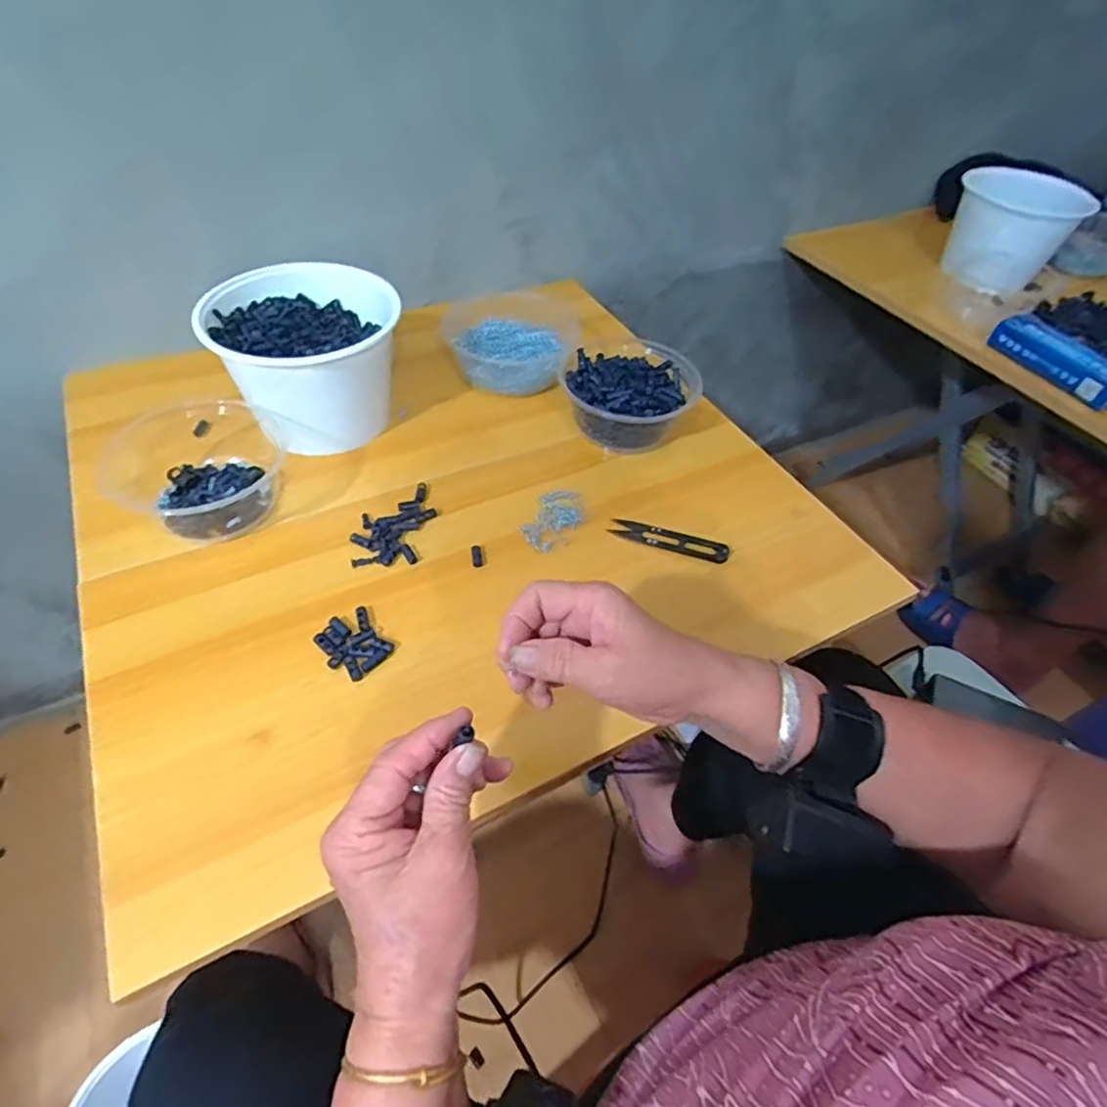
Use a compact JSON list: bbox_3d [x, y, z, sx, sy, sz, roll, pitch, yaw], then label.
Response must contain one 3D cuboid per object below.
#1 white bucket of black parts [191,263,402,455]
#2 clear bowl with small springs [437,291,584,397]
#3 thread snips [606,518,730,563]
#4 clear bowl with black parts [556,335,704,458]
[{"bbox_3d":[-0.221,-0.175,0.582,0.155,0.116,0.148,3,48,-3],"label":"white bucket of black parts"},{"bbox_3d":[-0.045,-0.224,0.685,0.138,0.055,0.145,3,48,-3],"label":"clear bowl with small springs"},{"bbox_3d":[0.098,-0.012,0.535,0.100,0.005,0.024,16,49,8],"label":"thread snips"},{"bbox_3d":[0.069,-0.149,0.616,0.116,0.072,0.125,3,48,-3],"label":"clear bowl with black parts"}]

